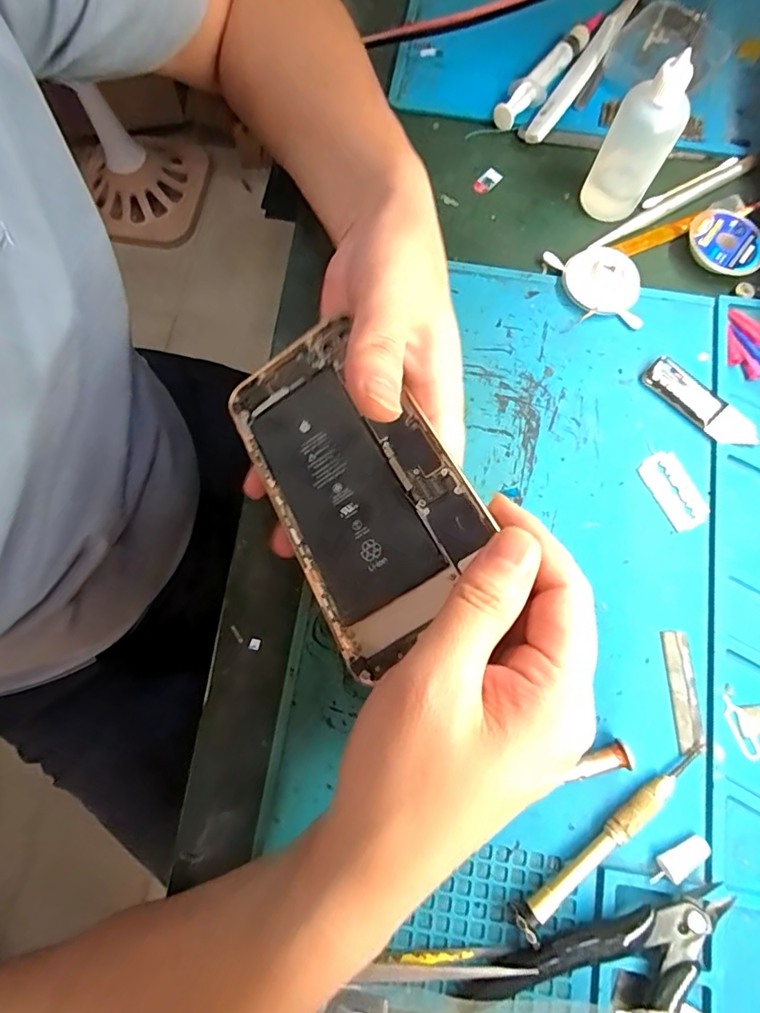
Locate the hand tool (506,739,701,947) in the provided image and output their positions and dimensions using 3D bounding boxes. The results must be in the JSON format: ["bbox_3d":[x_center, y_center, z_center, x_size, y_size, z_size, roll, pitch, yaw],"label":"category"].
[{"bbox_3d":[0.107,0.150,0.225,0.116,0.012,0.013,-40,79,-8],"label":"hand tool"}]

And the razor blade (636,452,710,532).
[{"bbox_3d":[0.159,-0.009,0.267,0.023,0.004,0.042,-25,77,-5],"label":"razor blade"}]

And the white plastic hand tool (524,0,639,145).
[{"bbox_3d":[0.145,-0.305,0.332,0.017,0.020,0.177,33,79,8],"label":"white plastic hand tool"}]

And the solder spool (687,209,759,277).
[{"bbox_3d":[0.205,-0.156,0.296,0.041,0.010,0.046,-24,77,-5],"label":"solder spool"}]

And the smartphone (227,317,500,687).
[{"bbox_3d":[-0.013,-0.013,0.216,0.078,0.007,0.148,-35,68,9],"label":"smartphone"}]

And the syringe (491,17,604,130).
[{"bbox_3d":[0.112,-0.292,0.330,0.024,0.019,0.113,34,79,9],"label":"syringe"}]

